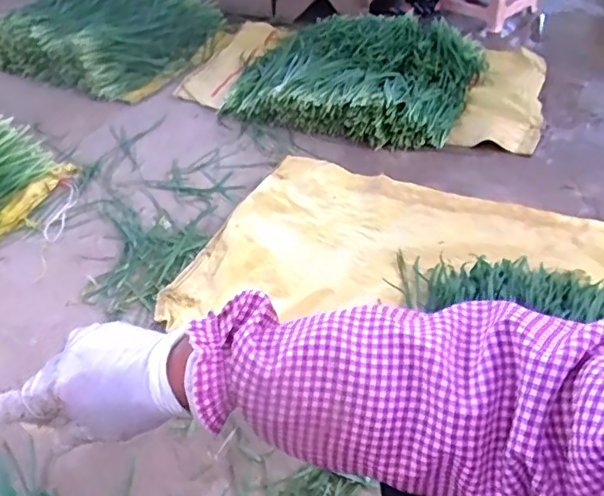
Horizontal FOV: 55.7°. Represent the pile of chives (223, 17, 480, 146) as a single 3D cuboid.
[{"bbox_3d":[0.159,-0.512,1.585,0.610,0.133,0.598,15,45,20],"label":"pile of chives"}]

